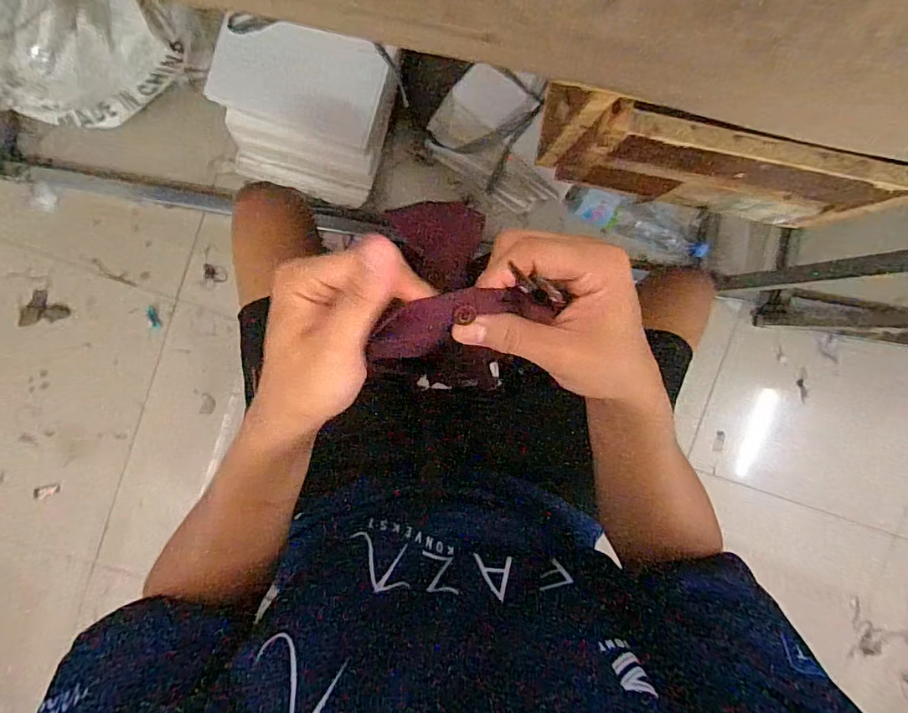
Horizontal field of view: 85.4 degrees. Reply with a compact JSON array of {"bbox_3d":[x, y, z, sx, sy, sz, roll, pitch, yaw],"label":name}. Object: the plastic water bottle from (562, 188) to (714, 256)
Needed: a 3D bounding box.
[{"bbox_3d":[0.396,-0.289,1.063,0.338,0.093,0.073,18,93,-6],"label":"plastic water bottle"}]

